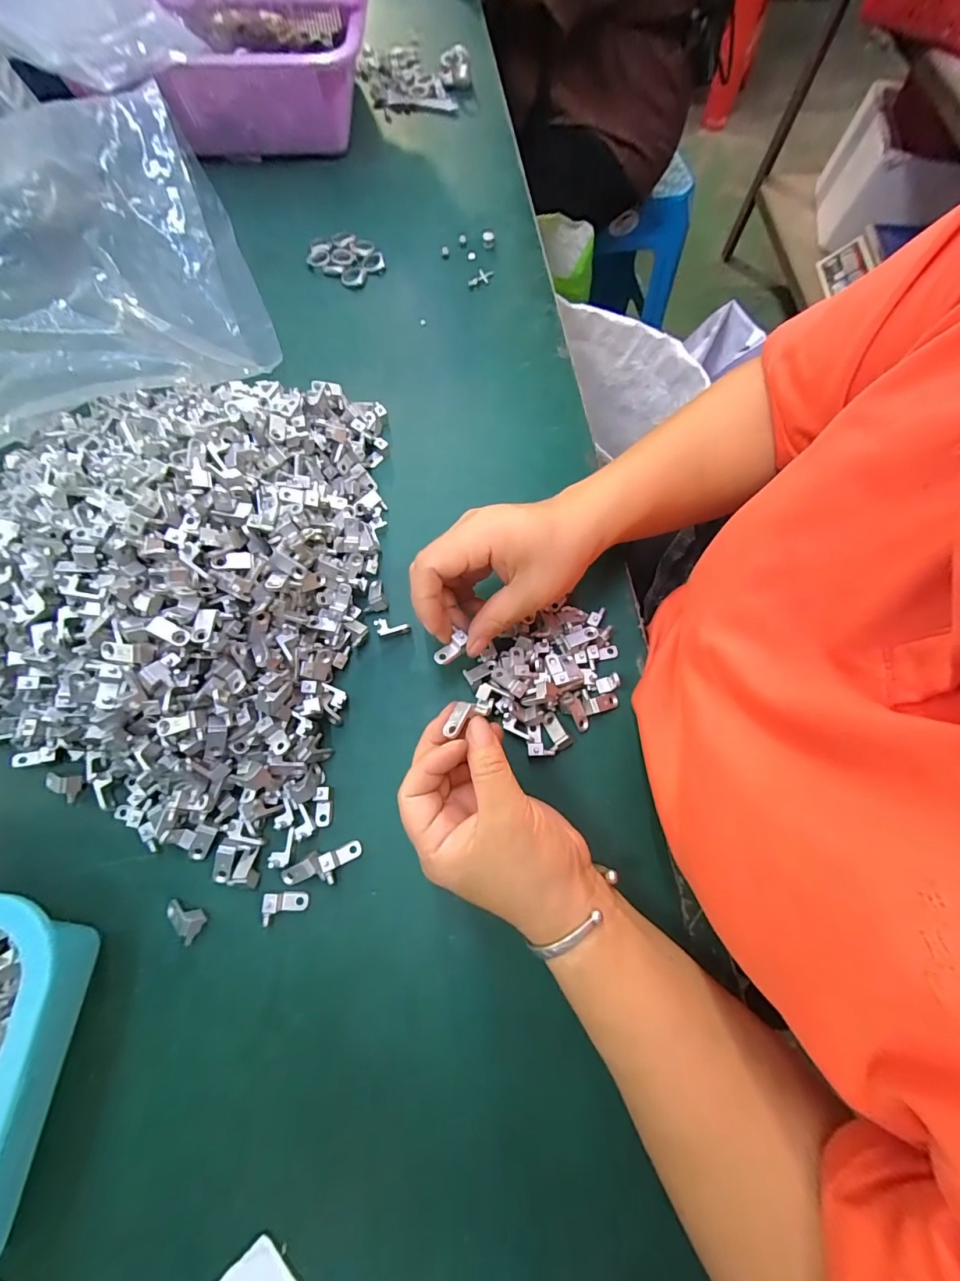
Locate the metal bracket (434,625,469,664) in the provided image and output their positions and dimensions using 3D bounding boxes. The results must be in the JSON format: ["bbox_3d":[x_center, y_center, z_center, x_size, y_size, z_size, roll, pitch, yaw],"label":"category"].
[{"bbox_3d":[-0.018,0.005,0.282,0.011,0.005,0.023,45,95,13],"label":"metal bracket"}]

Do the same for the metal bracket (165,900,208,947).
[{"bbox_3d":[-0.169,0.158,0.262,0.026,0.010,0.016,40,75,12],"label":"metal bracket"}]

